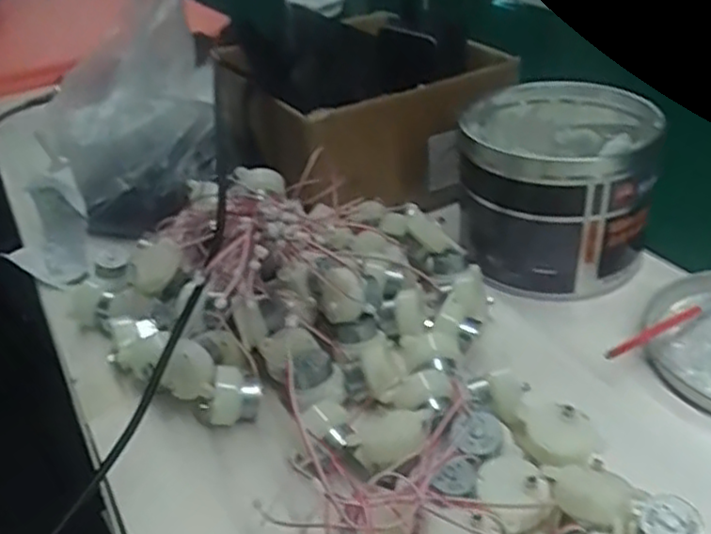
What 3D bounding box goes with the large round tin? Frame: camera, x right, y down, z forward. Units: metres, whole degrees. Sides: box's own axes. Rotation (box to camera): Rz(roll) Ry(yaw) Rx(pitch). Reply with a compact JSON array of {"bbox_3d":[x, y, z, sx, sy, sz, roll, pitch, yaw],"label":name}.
[{"bbox_3d":[0.140,-0.060,0.491,0.122,0.108,0.130,5,33,16],"label":"large round tin"}]

